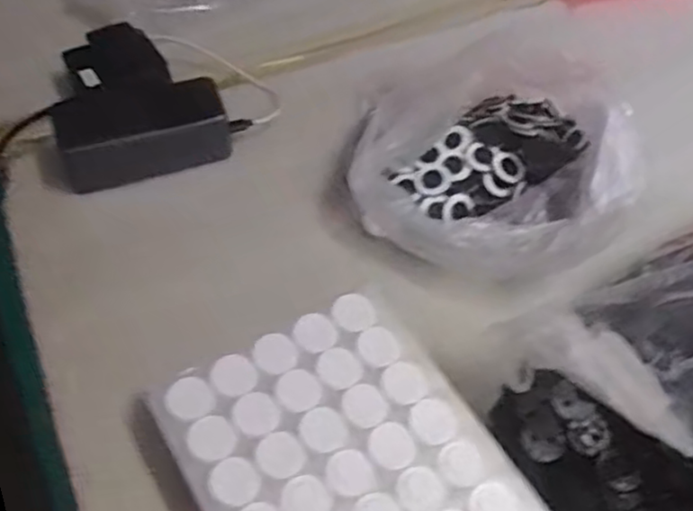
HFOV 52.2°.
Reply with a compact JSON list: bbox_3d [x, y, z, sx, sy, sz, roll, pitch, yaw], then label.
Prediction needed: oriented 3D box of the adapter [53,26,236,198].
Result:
[{"bbox_3d":[-0.178,-0.132,0.585,0.128,0.049,0.152,-19,57,-15],"label":"adapter"}]

